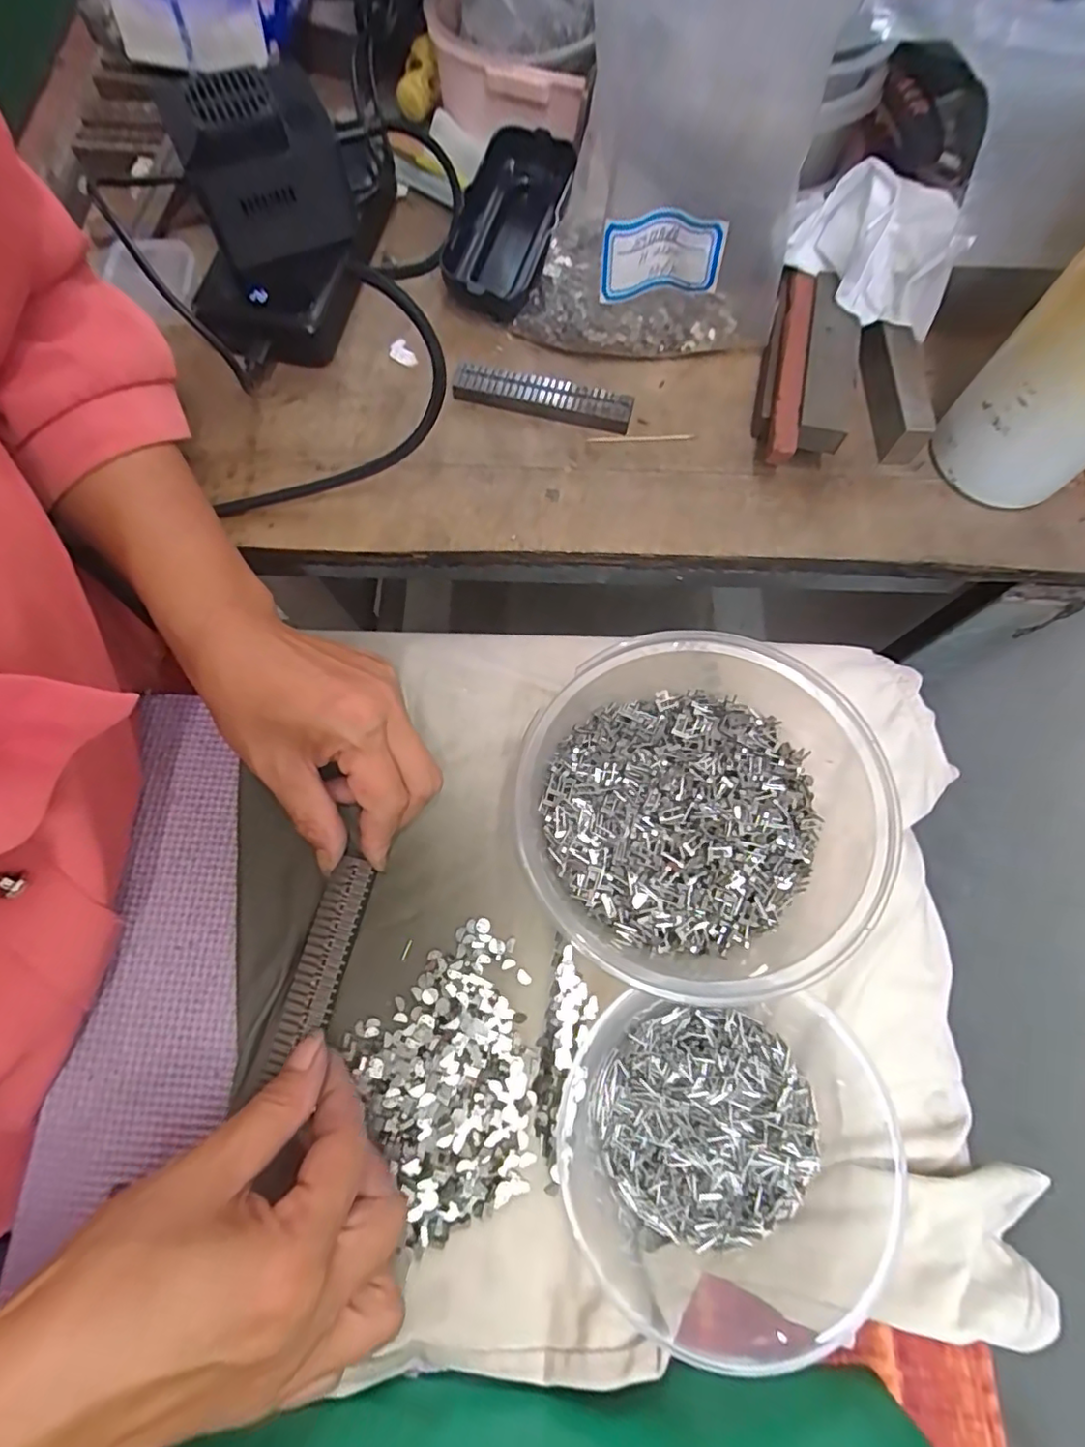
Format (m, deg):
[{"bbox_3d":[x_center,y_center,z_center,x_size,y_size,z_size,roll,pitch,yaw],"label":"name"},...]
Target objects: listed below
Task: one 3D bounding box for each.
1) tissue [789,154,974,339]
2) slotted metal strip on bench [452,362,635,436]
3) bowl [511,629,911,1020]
[{"bbox_3d":[0.171,-0.243,0.302,0.050,0.046,0.088,-37,77,-12],"label":"tissue"},{"bbox_3d":[0.000,-0.179,0.325,0.098,0.015,0.018,14,73,3],"label":"slotted metal strip on bench"},{"bbox_3d":[0.061,0.038,0.250,0.140,0.059,0.132,0,73,-1],"label":"bowl"}]

